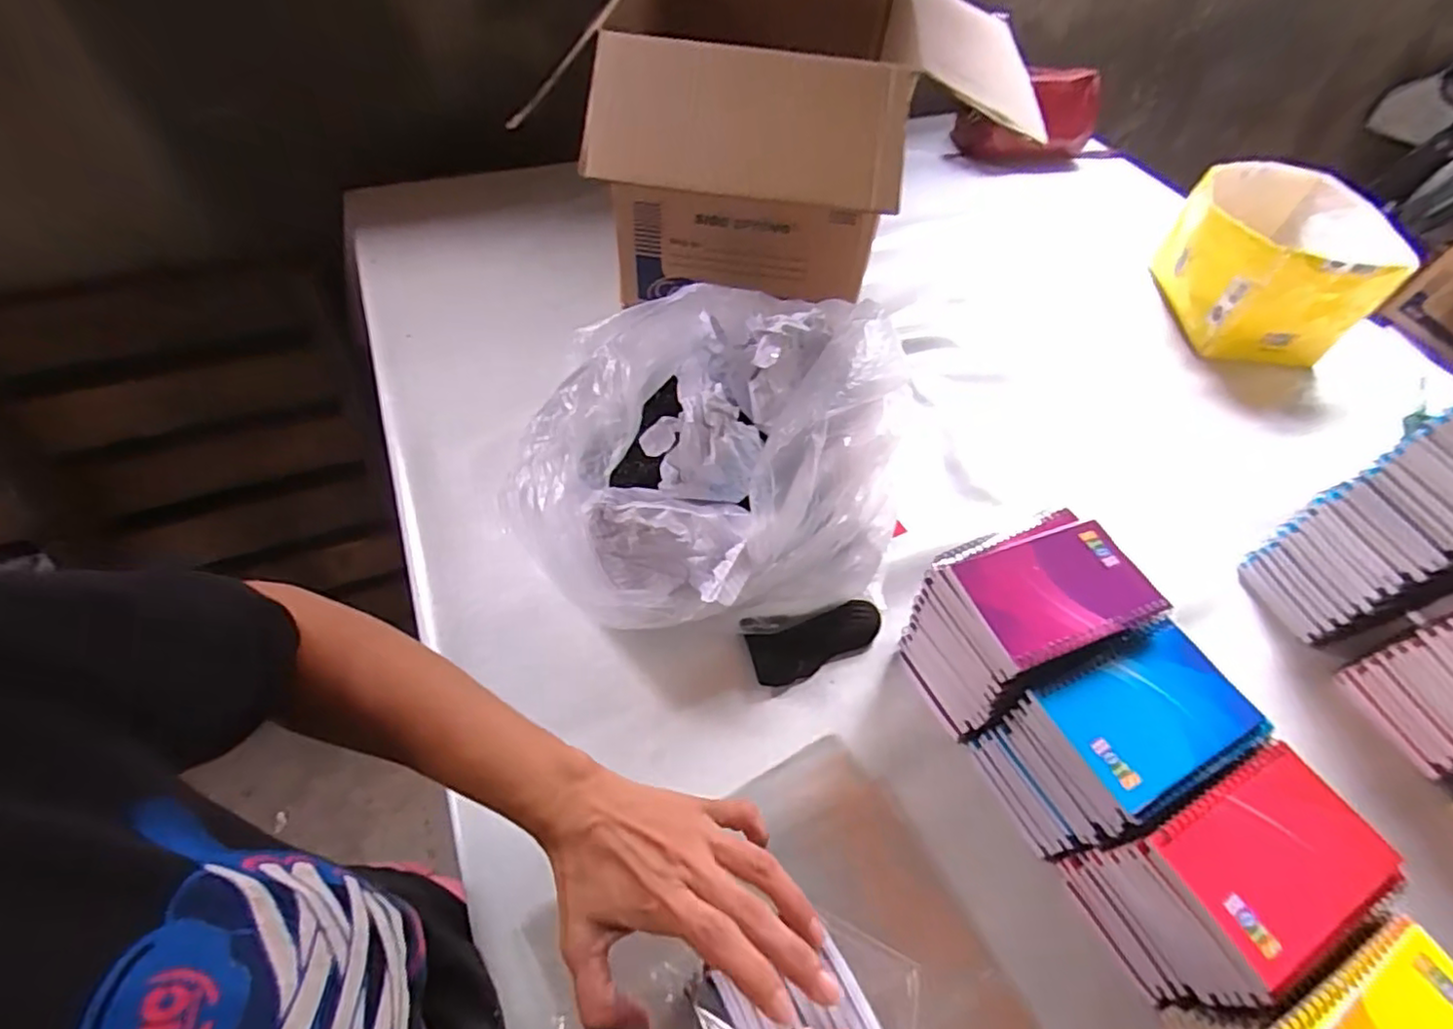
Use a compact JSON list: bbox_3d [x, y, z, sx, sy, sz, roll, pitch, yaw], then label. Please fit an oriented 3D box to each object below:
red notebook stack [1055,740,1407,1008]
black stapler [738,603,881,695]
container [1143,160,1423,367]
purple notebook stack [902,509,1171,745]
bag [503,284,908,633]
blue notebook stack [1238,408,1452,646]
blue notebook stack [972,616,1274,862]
[{"bbox_3d":[0.321,0.231,0.420,0.132,0.104,0.091,-22,58,-18],"label":"red notebook stack"},{"bbox_3d":[0.077,0.103,0.547,0.119,0.026,0.055,-15,57,-14],"label":"black stapler"},{"bbox_3d":[0.696,-0.329,0.841,0.220,0.137,0.236,16,55,8],"label":"container"},{"bbox_3d":[0.222,0.083,0.496,0.133,0.131,0.097,-20,58,-17],"label":"purple notebook stack"},{"bbox_3d":[-0.009,-0.048,0.568,0.332,0.161,0.263,-11,56,-11],"label":"bag"},{"bbox_3d":[0.578,-0.003,0.524,0.144,0.223,0.102,-15,57,-14],"label":"blue notebook stack"},{"bbox_3d":[0.275,0.159,0.461,0.134,0.115,0.093,-19,58,-16],"label":"blue notebook stack"}]

